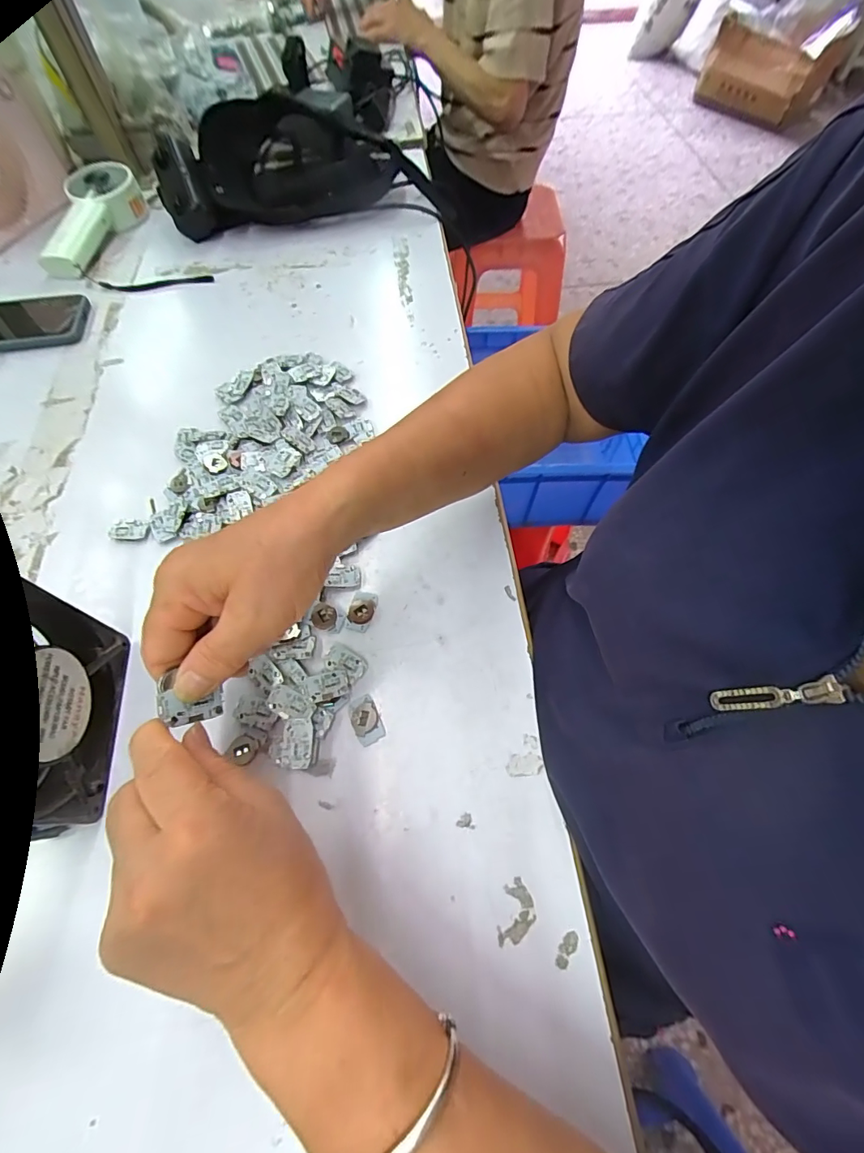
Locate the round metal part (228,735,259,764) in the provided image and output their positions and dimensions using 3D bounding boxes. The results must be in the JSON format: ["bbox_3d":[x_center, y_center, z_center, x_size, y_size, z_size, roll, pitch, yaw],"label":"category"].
[{"bbox_3d":[-0.121,0.110,0.299,0.018,0.004,0.016,23,66,12],"label":"round metal part"}]

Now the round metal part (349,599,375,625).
[{"bbox_3d":[-0.051,0.026,0.342,0.017,0.004,0.020,33,69,16],"label":"round metal part"}]

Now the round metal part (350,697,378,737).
[{"bbox_3d":[-0.045,0.093,0.307,0.019,0.006,0.019,0,63,1],"label":"round metal part"}]

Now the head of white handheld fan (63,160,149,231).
[{"bbox_3d":[-0.385,-0.451,0.553,0.072,0.043,0.076,-31,67,-14],"label":"head of white handheld fan"}]

